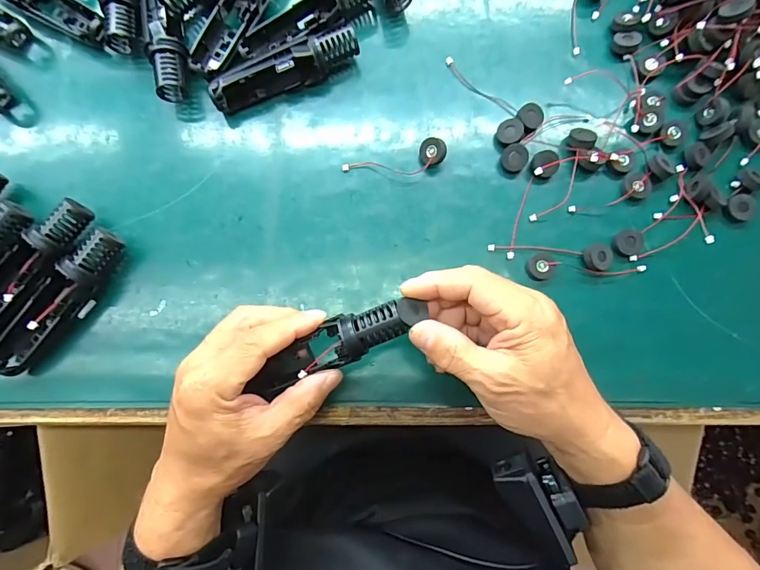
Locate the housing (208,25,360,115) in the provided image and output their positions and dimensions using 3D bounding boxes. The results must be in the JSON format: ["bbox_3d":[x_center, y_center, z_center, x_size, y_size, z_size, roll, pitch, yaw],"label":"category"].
[{"bbox_3d":[-0.074,-0.169,0.335,0.119,0.032,0.020,-21,83,-3],"label":"housing"}]

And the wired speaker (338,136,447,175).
[{"bbox_3d":[0.011,-0.098,0.332,0.081,0.019,0.020,-14,83,-2],"label":"wired speaker"}]

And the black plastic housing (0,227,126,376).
[{"bbox_3d":[-0.234,0.010,0.308,0.032,0.034,0.119,42,84,5],"label":"black plastic housing"}]

